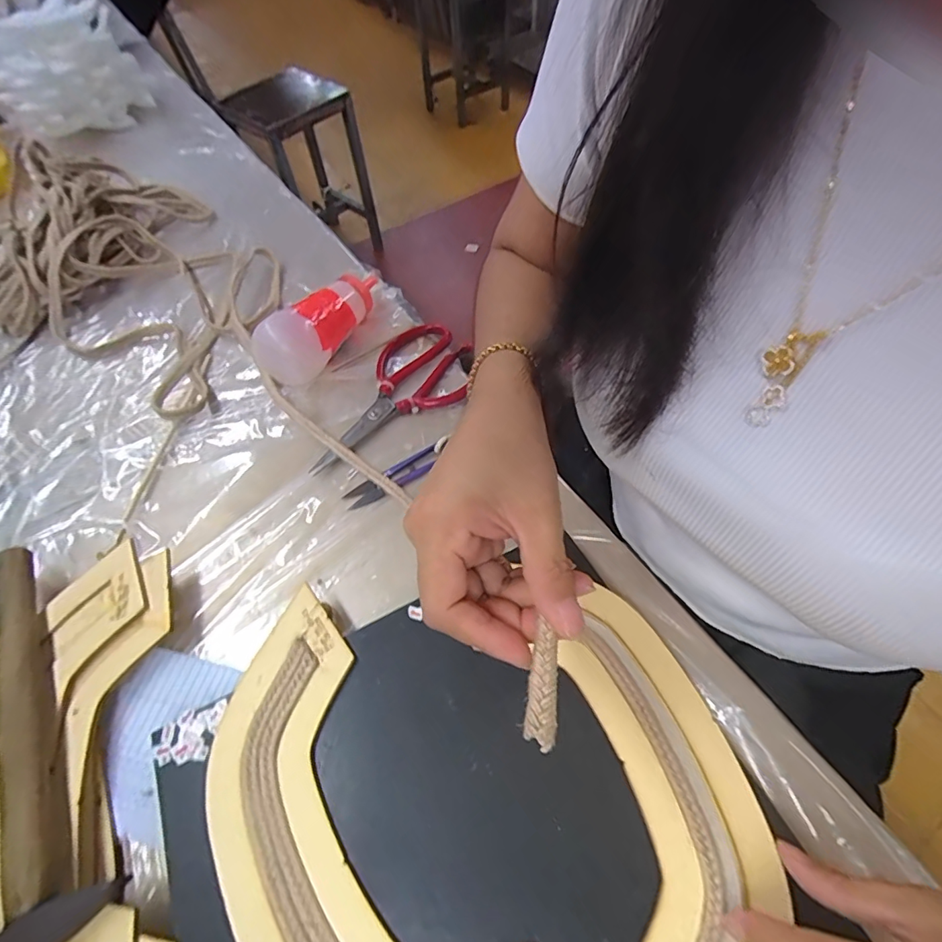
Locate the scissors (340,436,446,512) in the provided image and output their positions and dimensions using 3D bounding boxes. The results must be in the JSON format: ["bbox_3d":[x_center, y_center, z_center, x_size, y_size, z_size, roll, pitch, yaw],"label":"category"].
[{"bbox_3d":[-0.063,0.002,0.422,0.094,0.011,0.022,-28,59,-13],"label":"scissors"}]

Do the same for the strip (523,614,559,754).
[{"bbox_3d":[0.028,0.082,0.197,0.012,0.004,0.049,5,46,8],"label":"strip"}]

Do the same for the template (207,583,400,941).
[{"bbox_3d":[-0.067,0.206,0.264,0.110,0.007,0.271,-34,61,-17],"label":"template"}]

